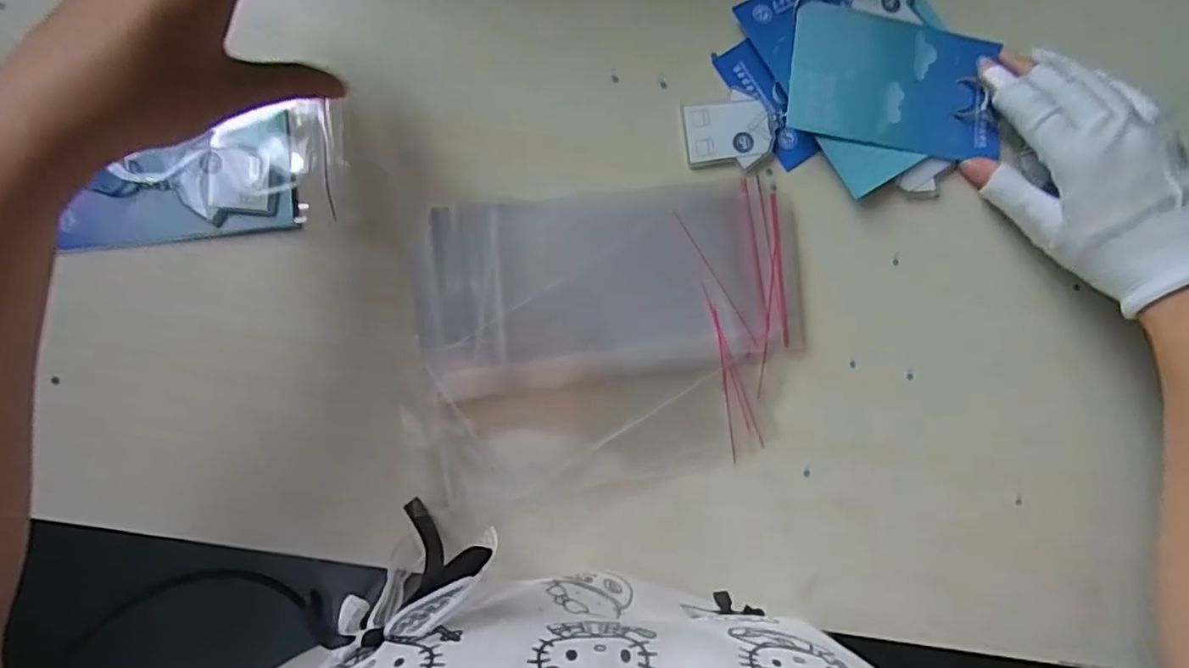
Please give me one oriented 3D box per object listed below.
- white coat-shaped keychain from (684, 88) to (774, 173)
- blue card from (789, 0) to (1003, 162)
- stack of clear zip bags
[{"bbox_3d":[0.080,-0.120,0.371,0.053,0.004,0.045,-4,83,-2],"label":"white coat-shaped keychain"},{"bbox_3d":[0.181,-0.151,0.379,0.128,0.005,0.083,7,84,-9],"label":"blue card"},{"bbox_3d":[0.010,0.002,0.354,0.219,0.018,0.162,-7,85,-3],"label":"stack of clear zip bags"}]

